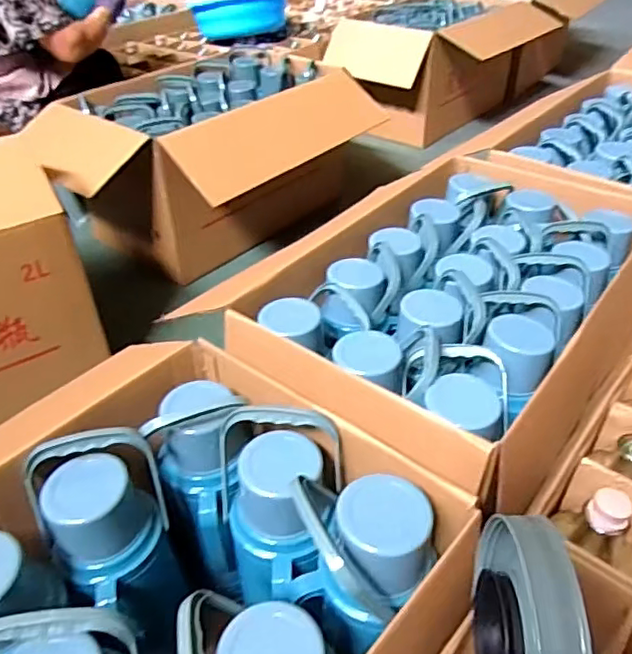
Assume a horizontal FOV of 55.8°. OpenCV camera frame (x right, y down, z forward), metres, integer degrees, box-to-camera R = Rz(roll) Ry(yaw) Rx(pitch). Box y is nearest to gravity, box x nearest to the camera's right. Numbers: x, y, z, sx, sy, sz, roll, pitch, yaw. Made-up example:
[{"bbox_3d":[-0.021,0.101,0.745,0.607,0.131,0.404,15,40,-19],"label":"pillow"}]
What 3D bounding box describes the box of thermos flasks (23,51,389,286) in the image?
[{"bbox_3d":[-0.266,-0.459,1.675,0.518,0.398,0.726,31,49,34],"label":"box of thermos flasks"}]

